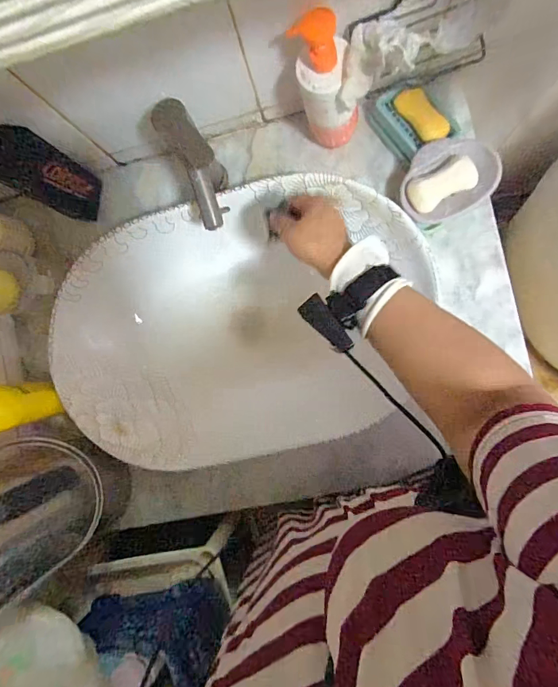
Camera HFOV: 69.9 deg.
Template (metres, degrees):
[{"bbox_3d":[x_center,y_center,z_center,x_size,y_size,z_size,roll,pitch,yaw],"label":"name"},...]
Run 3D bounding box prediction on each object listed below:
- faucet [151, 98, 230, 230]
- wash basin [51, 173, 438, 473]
[{"bbox_3d":[-0.102,-0.224,0.545,0.052,0.177,0.132,-19,86,6],"label":"faucet"},{"bbox_3d":[-0.060,-0.032,0.630,0.558,0.112,0.372,-9,87,6],"label":"wash basin"}]

